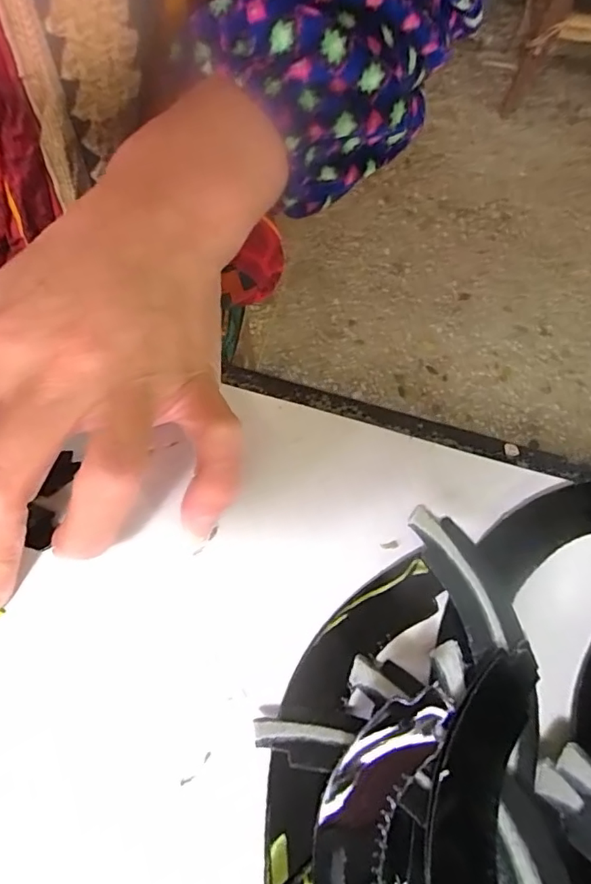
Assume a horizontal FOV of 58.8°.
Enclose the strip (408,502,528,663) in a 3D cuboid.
[{"bbox_3d":[0.053,0.042,0.165,0.017,0.006,0.047,-20,71,-9],"label":"strip"}]

